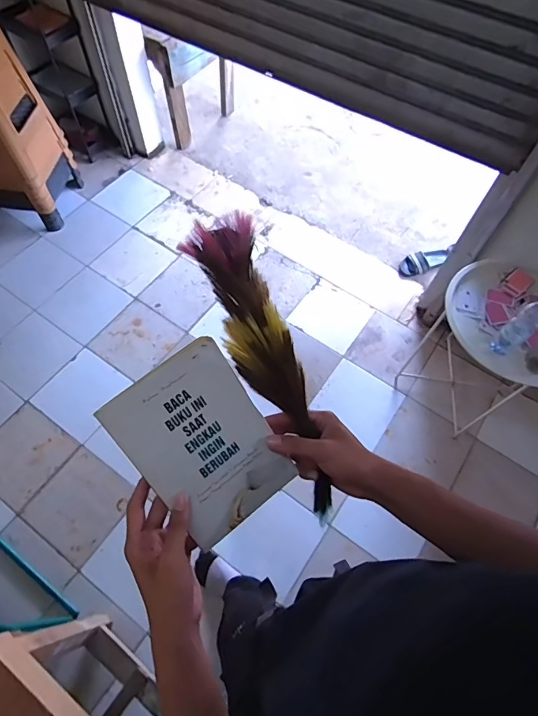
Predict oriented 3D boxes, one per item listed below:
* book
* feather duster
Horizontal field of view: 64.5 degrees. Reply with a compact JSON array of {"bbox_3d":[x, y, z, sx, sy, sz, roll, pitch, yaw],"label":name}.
[{"bbox_3d":[-0.067,0.093,0.459,0.135,0.005,0.193,-37,106,-17],"label":"book"},{"bbox_3d":[0.009,0.021,0.494,0.070,0.045,0.366,-25,103,-13],"label":"feather duster"}]

